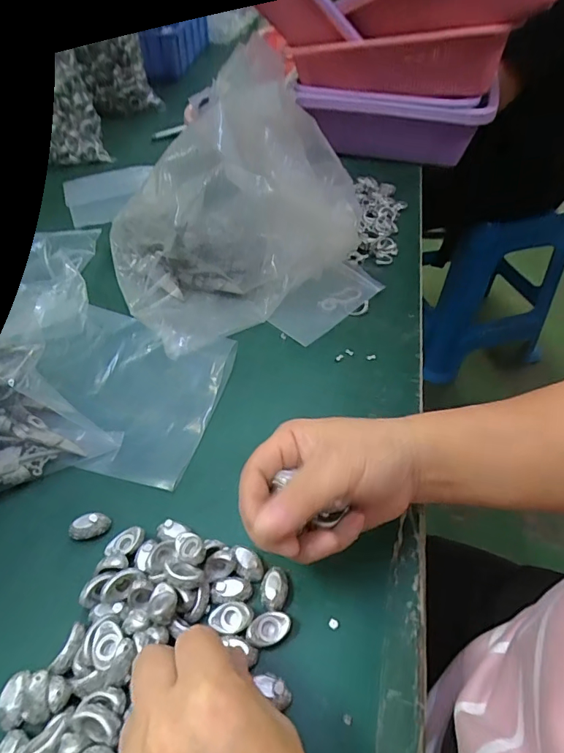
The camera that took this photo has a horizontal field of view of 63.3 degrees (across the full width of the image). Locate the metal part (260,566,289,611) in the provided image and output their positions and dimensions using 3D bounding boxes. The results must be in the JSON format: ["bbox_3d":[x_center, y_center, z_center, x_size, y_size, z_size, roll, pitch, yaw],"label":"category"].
[{"bbox_3d":[-0.005,0.134,0.289,0.017,0.010,0.024,13,50,10],"label":"metal part"}]

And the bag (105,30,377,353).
[{"bbox_3d":[-0.027,-0.159,0.440,0.270,0.155,0.212,-19,52,-17],"label":"bag"}]

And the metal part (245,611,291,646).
[{"bbox_3d":[-0.008,0.151,0.274,0.027,0.010,0.016,-13,51,-12],"label":"metal part"}]

